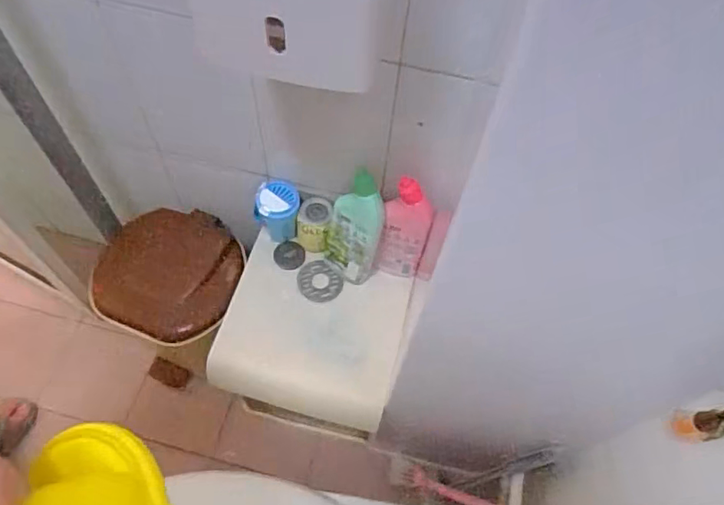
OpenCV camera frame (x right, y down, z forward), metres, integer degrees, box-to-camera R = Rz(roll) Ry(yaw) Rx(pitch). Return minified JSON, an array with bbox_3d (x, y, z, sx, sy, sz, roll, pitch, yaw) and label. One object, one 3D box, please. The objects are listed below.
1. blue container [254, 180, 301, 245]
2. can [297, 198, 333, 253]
[{"bbox_3d":[-0.150,-0.070,0.947,0.083,0.109,0.071,1,61,-3],"label":"blue container"},{"bbox_3d":[-0.084,-0.044,0.943,0.063,0.089,0.066,1,61,-2],"label":"can"}]

